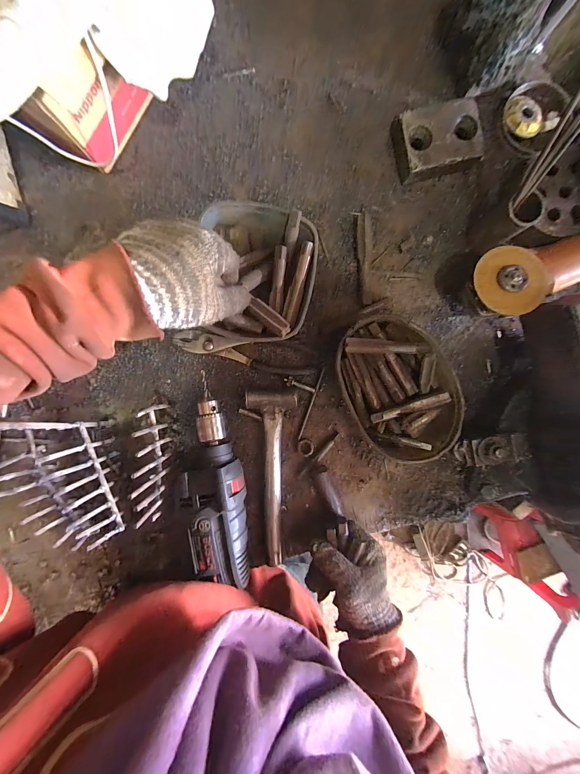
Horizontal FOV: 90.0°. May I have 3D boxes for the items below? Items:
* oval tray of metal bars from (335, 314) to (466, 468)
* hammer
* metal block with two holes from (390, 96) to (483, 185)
[{"bbox_3d":[0.141,0.001,0.394,0.138,0.067,0.195,-23,94,-1],"label":"oval tray of metal bars"},{"bbox_3d":[-0.027,0.125,0.413,0.066,0.037,0.235,1,94,-3],"label":"hammer"},{"bbox_3d":[0.195,-0.328,0.384,0.098,0.034,0.079,-15,94,-1],"label":"metal block with two holes"}]

